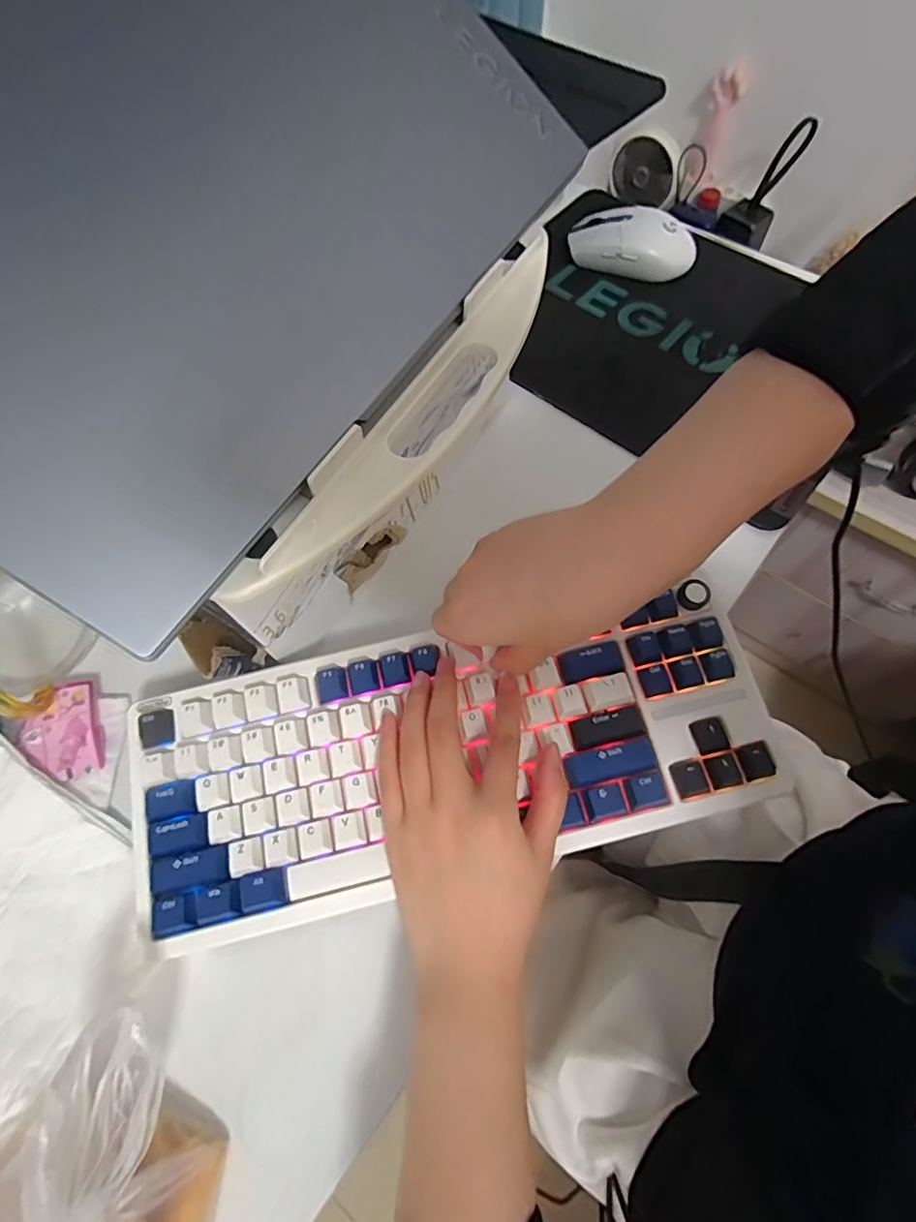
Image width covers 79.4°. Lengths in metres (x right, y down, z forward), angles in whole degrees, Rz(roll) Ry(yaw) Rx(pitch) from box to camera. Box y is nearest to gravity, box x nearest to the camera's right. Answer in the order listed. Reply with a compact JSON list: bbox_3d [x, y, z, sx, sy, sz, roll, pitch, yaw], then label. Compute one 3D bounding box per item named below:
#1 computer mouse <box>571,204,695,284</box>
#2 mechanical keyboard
[{"bbox_3d":[0.156,-0.330,0.492,0.112,0.034,0.054,12,67,9],"label":"computer mouse"},{"bbox_3d":[-0.006,0.077,0.312,0.352,0.028,0.131,-9,63,-2],"label":"mechanical keyboard"}]

